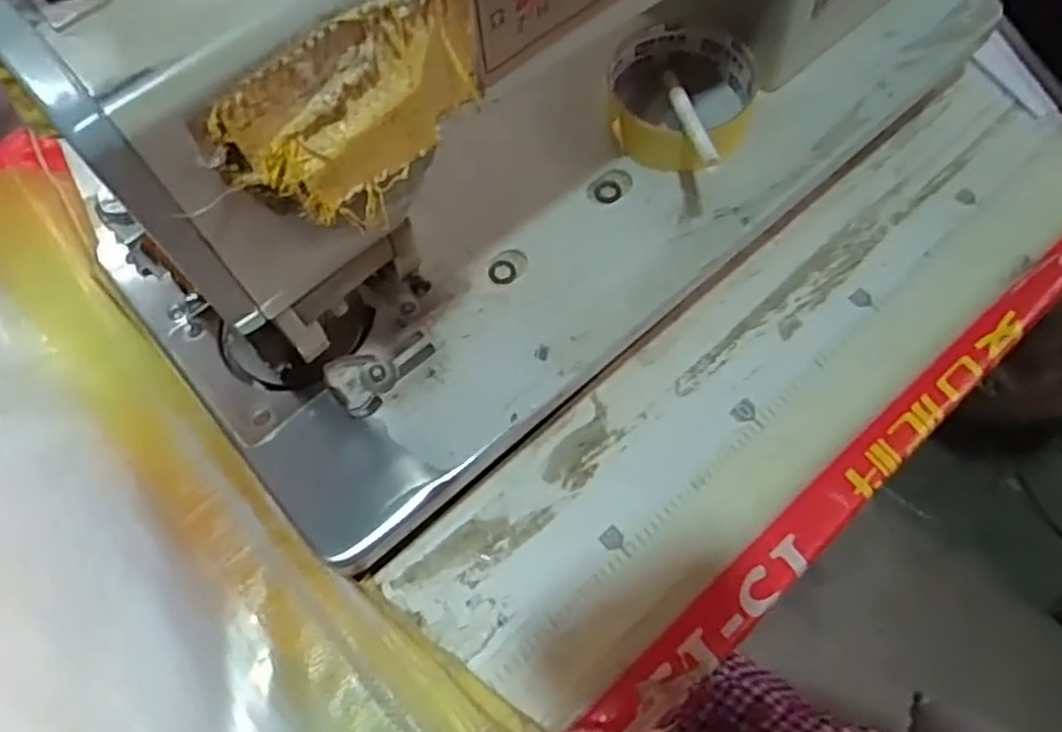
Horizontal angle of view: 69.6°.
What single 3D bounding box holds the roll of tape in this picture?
[{"bbox_3d":[0.082,-0.148,0.417,0.080,0.032,0.076,-1,66,2],"label":"roll of tape"}]

